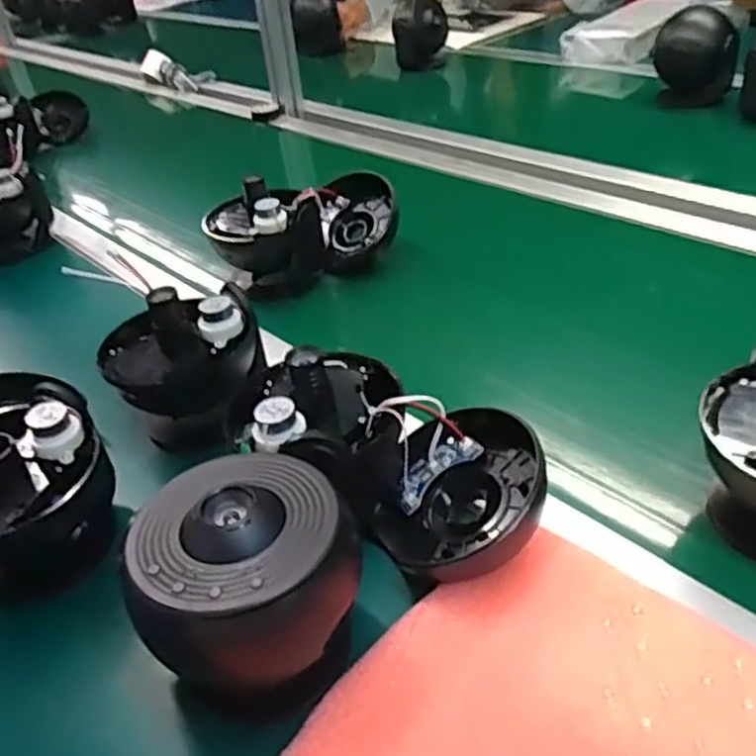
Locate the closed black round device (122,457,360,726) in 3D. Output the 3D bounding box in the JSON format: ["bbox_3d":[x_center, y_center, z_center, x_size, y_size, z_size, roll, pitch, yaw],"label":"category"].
[{"bbox_3d":[-0.061,0.106,0.361,0.102,0.104,0.104,-4,37,3],"label":"closed black round device"}]

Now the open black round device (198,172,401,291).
[{"bbox_3d":[-0.074,-0.159,0.751,0.200,0.118,0.098,-24,40,-22],"label":"open black round device"}]

